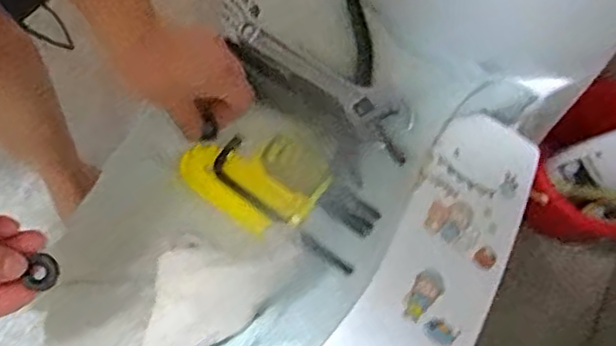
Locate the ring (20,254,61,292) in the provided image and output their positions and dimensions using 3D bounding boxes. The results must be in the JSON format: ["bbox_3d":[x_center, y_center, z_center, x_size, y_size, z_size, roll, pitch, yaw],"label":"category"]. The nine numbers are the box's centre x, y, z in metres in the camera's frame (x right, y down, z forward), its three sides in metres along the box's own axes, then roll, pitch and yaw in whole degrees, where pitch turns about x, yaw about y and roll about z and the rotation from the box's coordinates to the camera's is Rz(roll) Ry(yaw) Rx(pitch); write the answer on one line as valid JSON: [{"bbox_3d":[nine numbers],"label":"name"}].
[{"bbox_3d":[-0.167,0.062,0.396,0.019,0.008,0.021,8,69,2],"label":"ring"}]

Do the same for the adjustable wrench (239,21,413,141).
[{"bbox_3d":[0.006,-0.086,0.568,0.184,0.014,0.041,33,72,11],"label":"adjustable wrench"}]

